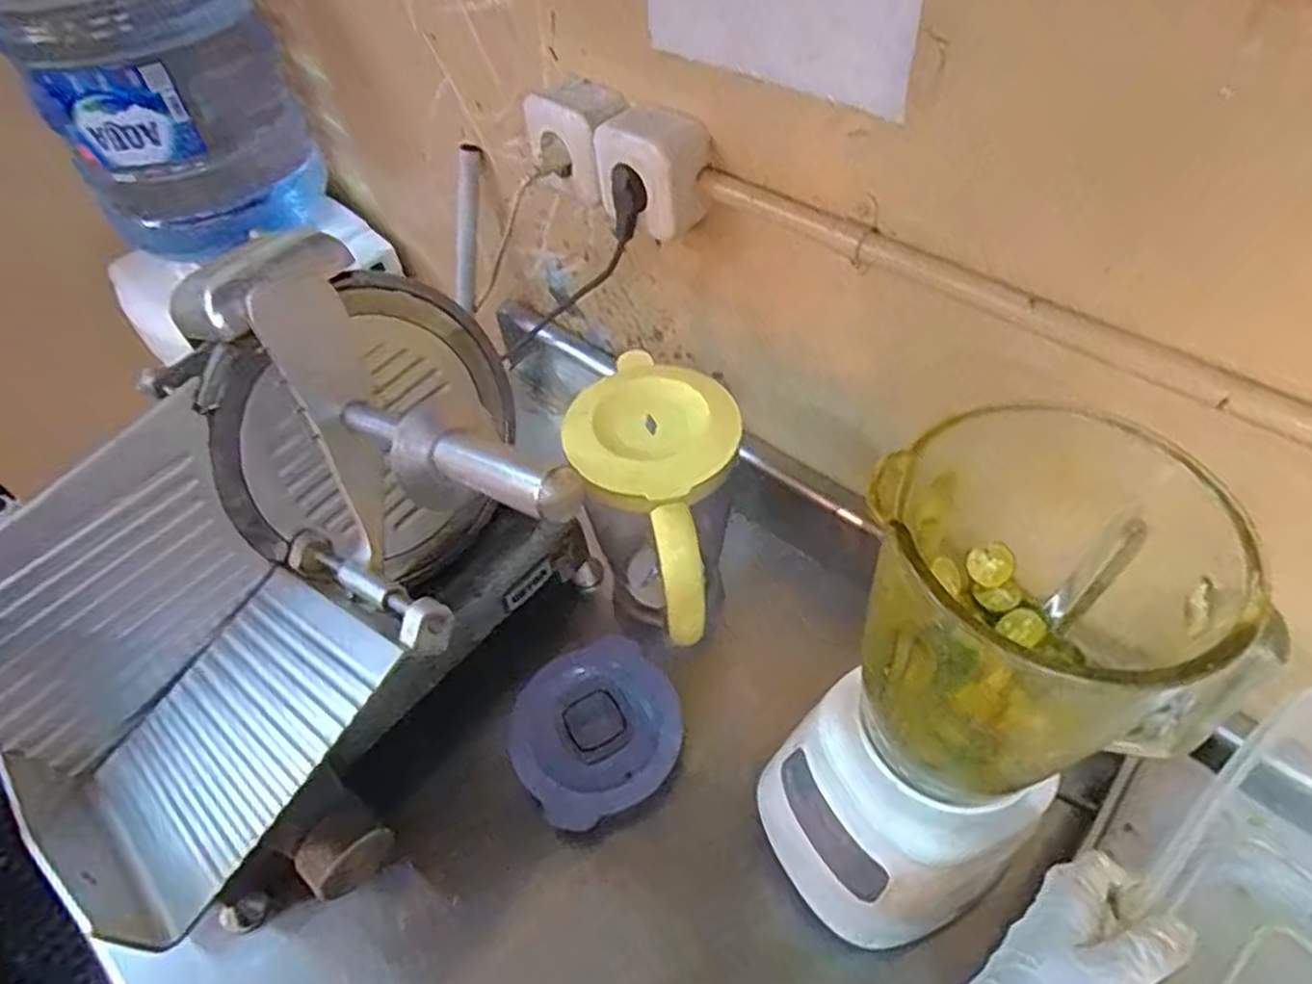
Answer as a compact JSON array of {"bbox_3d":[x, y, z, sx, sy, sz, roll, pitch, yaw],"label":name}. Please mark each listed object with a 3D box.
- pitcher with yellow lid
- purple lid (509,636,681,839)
[{"bbox_3d":[0.007,0.031,0.643,0.121,0.219,0.187,-12,51,-4],"label":"pitcher with yellow lid"},{"bbox_3d":[-0.053,0.200,0.657,0.140,0.026,0.137,-3,51,4],"label":"purple lid"}]

